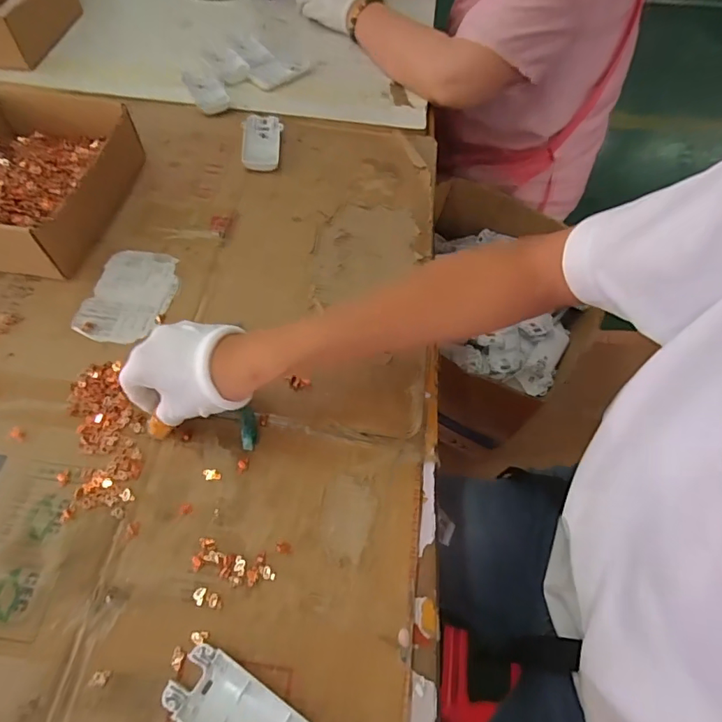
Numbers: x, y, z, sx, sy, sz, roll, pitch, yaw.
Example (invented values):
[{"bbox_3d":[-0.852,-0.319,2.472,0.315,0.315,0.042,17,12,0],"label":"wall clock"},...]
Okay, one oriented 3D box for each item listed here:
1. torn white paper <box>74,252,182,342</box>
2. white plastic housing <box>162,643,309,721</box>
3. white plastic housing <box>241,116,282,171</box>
[{"bbox_3d":[-0.237,-0.069,0.503,0.085,0.006,0.114,10,60,3],"label":"torn white paper"},{"bbox_3d":[-0.082,0.236,0.322,0.095,0.015,0.045,31,63,14],"label":"white plastic housing"},{"bbox_3d":[-0.128,-0.283,0.626,0.048,0.014,0.100,1,60,-3],"label":"white plastic housing"}]

